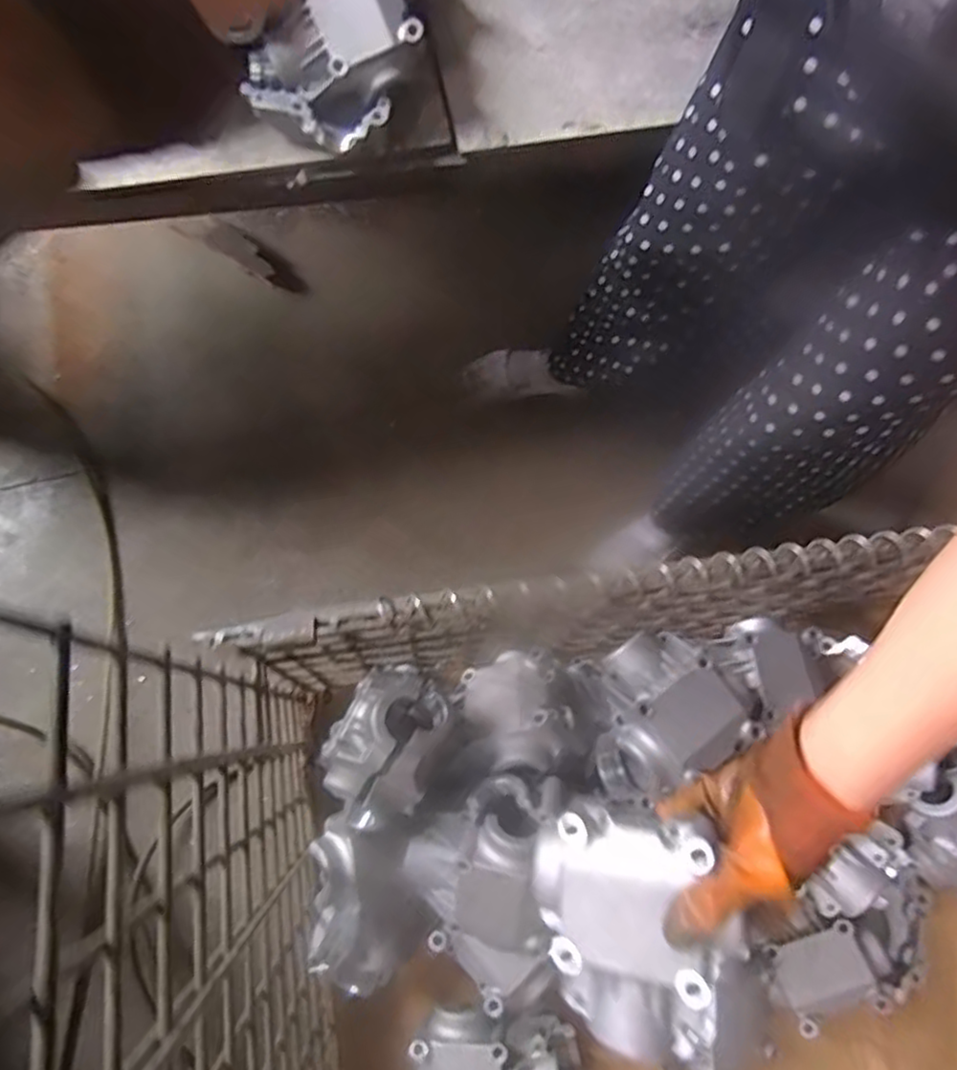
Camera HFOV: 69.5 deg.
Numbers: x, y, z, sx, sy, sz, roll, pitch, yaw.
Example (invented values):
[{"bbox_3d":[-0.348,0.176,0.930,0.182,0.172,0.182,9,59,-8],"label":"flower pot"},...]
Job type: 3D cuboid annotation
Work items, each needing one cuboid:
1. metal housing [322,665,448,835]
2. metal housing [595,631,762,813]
[{"bbox_3d":[-0.092,0.194,0.652,0.108,0.113,0.138,37,77,6],"label":"metal housing"},{"bbox_3d":[0.174,0.179,0.687,0.148,0.067,0.139,-33,80,-11],"label":"metal housing"}]

